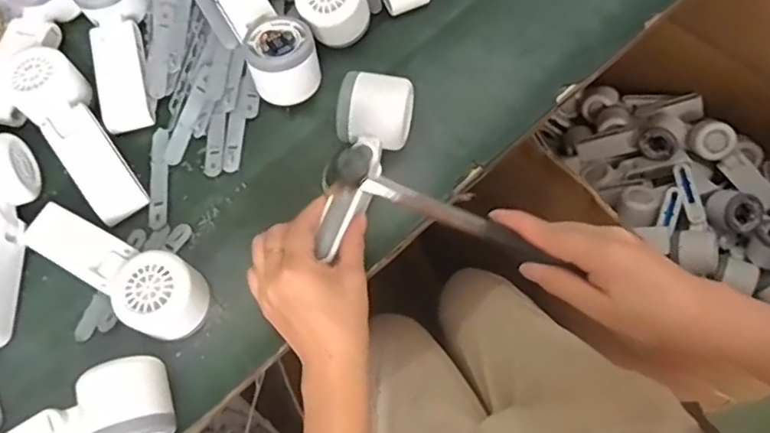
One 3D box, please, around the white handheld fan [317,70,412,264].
[{"bbox_3d":[-0.020,-0.043,0.478,0.058,0.042,0.158,13,68,10],"label":"white handheld fan"}]

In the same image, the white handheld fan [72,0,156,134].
[{"bbox_3d":[-0.243,-0.155,0.550,0.053,0.039,0.163,-12,85,-2],"label":"white handheld fan"}]

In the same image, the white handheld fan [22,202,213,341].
[{"bbox_3d":[-0.211,0.038,0.462,0.169,0.049,0.054,26,72,13],"label":"white handheld fan"}]

